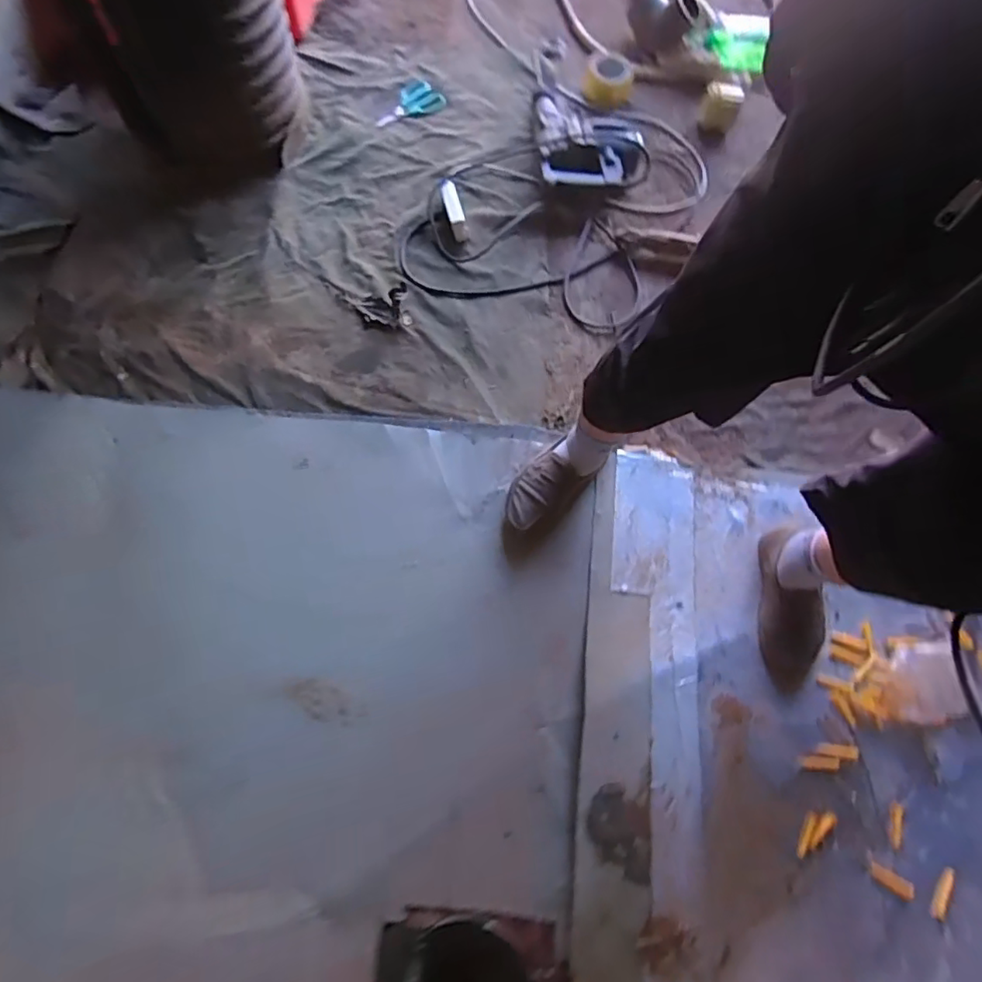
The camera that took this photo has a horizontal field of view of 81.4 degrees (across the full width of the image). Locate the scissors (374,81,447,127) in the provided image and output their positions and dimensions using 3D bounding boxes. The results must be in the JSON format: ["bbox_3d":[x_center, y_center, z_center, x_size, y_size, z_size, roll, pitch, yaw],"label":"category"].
[{"bbox_3d":[-0.207,-0.970,1.430,0.184,0.011,0.085,-28,92,-8],"label":"scissors"}]

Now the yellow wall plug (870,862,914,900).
[{"bbox_3d":[0.621,0.604,0.885,0.061,0.012,0.025,27,71,26],"label":"yellow wall plug"}]

